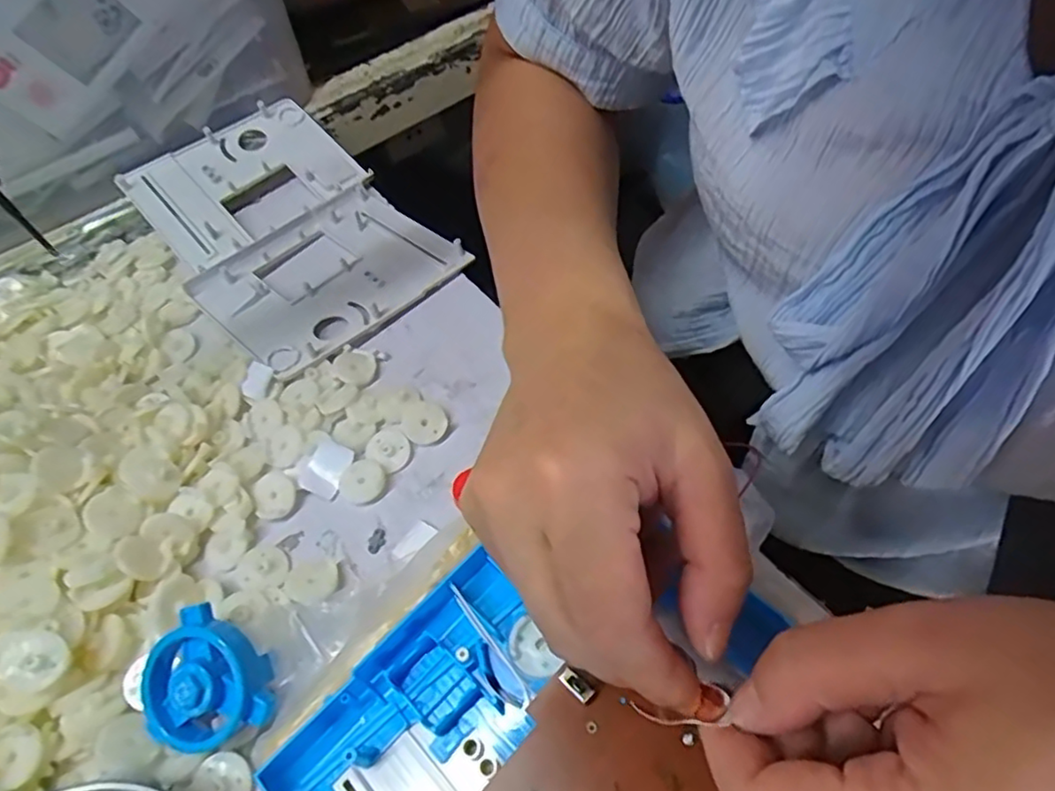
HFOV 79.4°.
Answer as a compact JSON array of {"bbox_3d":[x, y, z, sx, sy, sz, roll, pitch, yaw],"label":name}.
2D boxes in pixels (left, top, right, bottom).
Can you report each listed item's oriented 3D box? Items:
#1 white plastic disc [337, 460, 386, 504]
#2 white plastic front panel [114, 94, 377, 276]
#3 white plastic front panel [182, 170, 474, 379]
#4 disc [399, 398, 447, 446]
[{"bbox_3d":[-0.084,0.044,0.323,0.021,0.006,0.022,-4,54,5],"label":"white plastic disc"},{"bbox_3d":[-0.209,-0.164,0.470,0.140,0.023,0.123,-40,59,-19],"label":"white plastic front panel"},{"bbox_3d":[-0.130,-0.081,0.413,0.144,0.012,0.122,-40,59,-19],"label":"white plastic front panel"},{"bbox_3d":[-0.056,0.014,0.340,0.023,0.007,0.026,-29,56,-13],"label":"disc"}]

